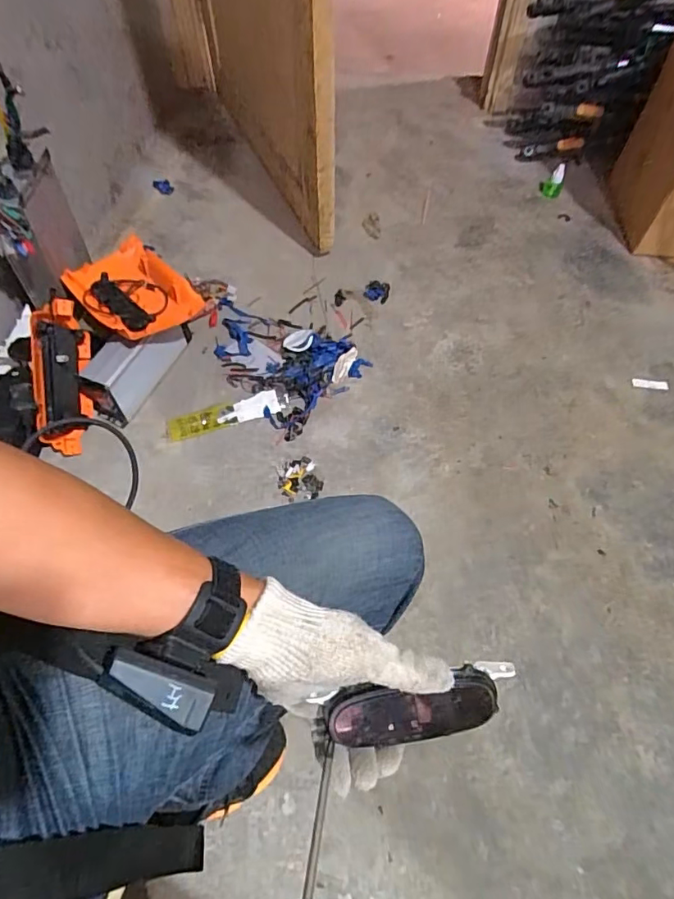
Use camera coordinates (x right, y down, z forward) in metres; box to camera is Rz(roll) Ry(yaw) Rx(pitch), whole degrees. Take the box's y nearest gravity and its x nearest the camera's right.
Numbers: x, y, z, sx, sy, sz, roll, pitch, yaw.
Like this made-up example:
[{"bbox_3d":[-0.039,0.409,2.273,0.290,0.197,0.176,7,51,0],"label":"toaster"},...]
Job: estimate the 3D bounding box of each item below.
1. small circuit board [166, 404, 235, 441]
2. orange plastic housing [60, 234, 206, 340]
[{"bbox_3d":[-0.268,-0.051,1.010,0.130,0.011,0.058,-15,63,-5],"label":"small circuit board"},{"bbox_3d":[-0.406,-0.317,1.001,0.190,0.062,0.256,-37,67,-19],"label":"orange plastic housing"}]

